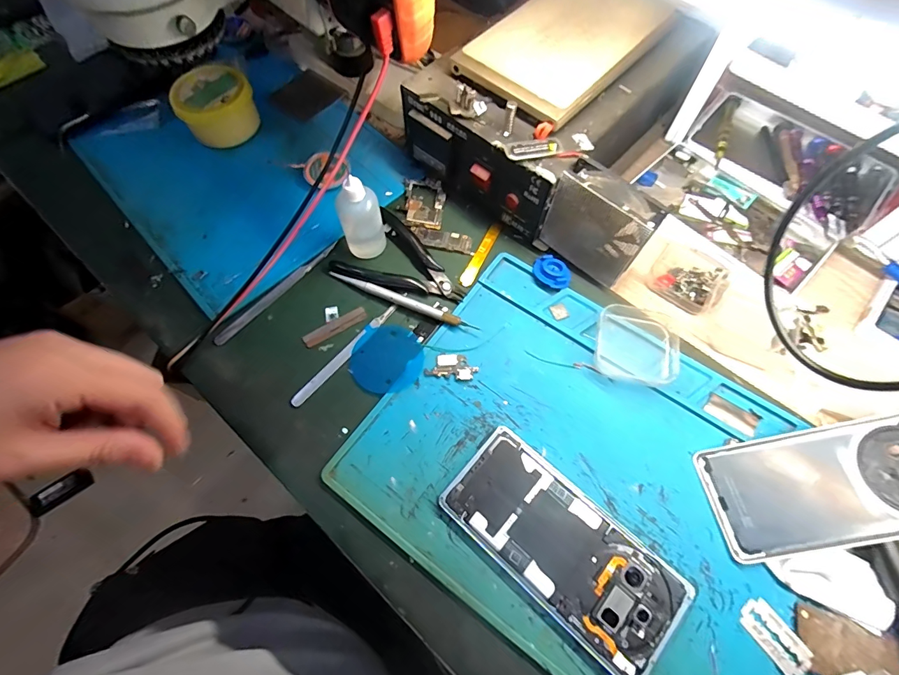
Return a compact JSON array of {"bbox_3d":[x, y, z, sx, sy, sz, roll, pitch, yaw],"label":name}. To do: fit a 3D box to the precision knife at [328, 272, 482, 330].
[{"bbox_3d":[-0.041,-0.032,0.367,0.136,0.010,0.009,22,69,11],"label":"precision knife"}]

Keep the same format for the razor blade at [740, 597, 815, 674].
[{"bbox_3d":[0.207,0.190,0.269,0.024,0.004,0.042,-37,66,-8],"label":"razor blade"}]

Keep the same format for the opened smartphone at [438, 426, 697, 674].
[{"bbox_3d":[0.076,0.141,0.288,0.161,0.010,0.074,39,73,17],"label":"opened smartphone"}]

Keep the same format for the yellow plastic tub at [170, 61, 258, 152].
[{"bbox_3d":[-0.243,-0.240,0.441,0.076,0.054,0.063,-29,69,-11],"label":"yellow plastic tub"}]

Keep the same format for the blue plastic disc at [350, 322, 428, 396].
[{"bbox_3d":[-0.053,0.017,0.352,0.060,0.004,0.061,-1,66,1],"label":"blue plastic disc"}]

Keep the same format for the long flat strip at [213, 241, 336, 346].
[{"bbox_3d":[-0.154,-0.042,0.380,0.008,0.008,0.134,38,72,16],"label":"long flat strip"}]

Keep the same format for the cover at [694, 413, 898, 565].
[{"bbox_3d":[0.266,0.102,0.292,0.161,0.004,0.075,-13,63,8],"label":"cover"}]

